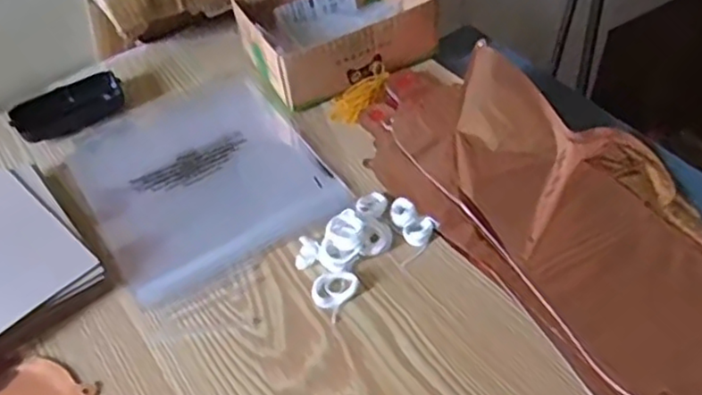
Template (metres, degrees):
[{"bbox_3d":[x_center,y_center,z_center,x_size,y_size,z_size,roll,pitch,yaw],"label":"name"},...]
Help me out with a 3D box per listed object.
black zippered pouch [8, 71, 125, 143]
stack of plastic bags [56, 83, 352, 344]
[{"bbox_3d":[-0.289,-0.093,0.663,0.108,0.024,0.043,-29,53,-20],"label":"black zippered pouch"},{"bbox_3d":[-0.141,-0.025,0.602,0.201,0.011,0.249,-29,53,-19],"label":"stack of plastic bags"}]

